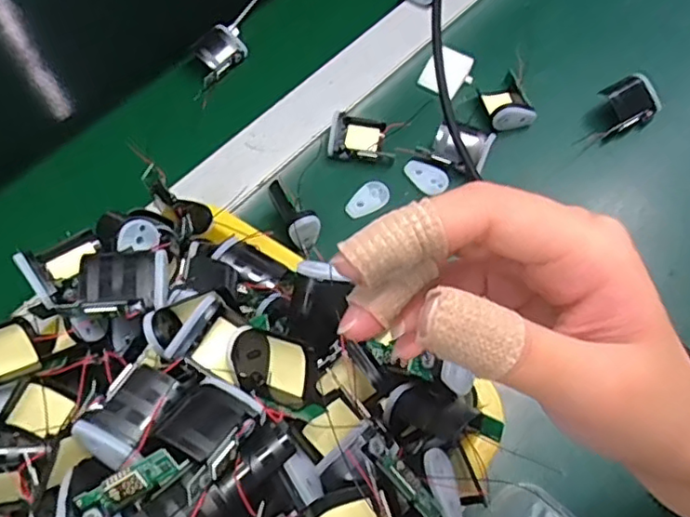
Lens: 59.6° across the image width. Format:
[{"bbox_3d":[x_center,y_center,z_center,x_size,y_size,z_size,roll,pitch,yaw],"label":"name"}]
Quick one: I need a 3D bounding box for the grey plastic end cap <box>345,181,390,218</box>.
[{"bbox_3d":[0.017,-0.045,0.448,0.035,0.004,0.022,-32,66,-15],"label":"grey plastic end cap"}]

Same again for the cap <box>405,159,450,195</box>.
[{"bbox_3d":[0.062,-0.064,0.458,0.036,0.005,0.018,41,70,20],"label":"cap"}]

